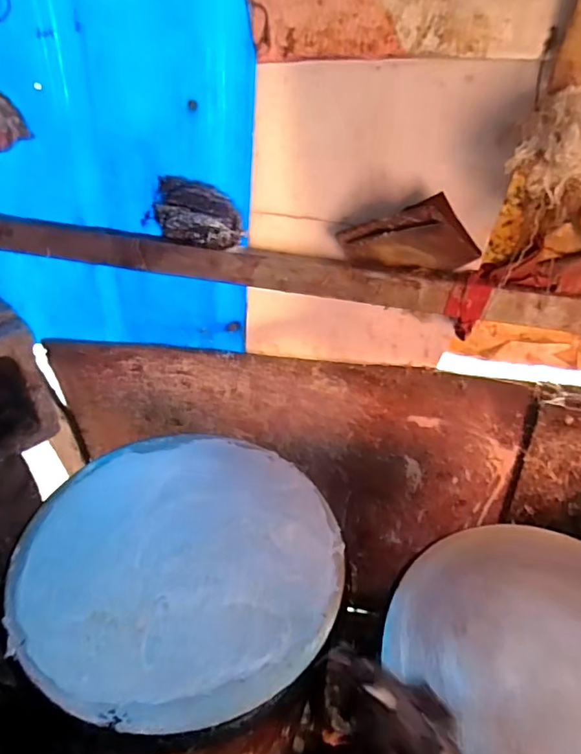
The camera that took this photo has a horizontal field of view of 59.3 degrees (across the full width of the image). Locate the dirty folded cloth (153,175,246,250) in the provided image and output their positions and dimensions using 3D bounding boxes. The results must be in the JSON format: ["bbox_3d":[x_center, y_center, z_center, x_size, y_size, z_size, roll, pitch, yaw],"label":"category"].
[{"bbox_3d":[-0.124,-0.220,0.690,0.113,0.073,0.057,3,38,-3],"label":"dirty folded cloth"}]

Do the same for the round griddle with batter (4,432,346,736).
[{"bbox_3d":[-0.124,0.196,0.599,0.356,0.030,0.361,3,38,-2],"label":"round griddle with batter"}]

